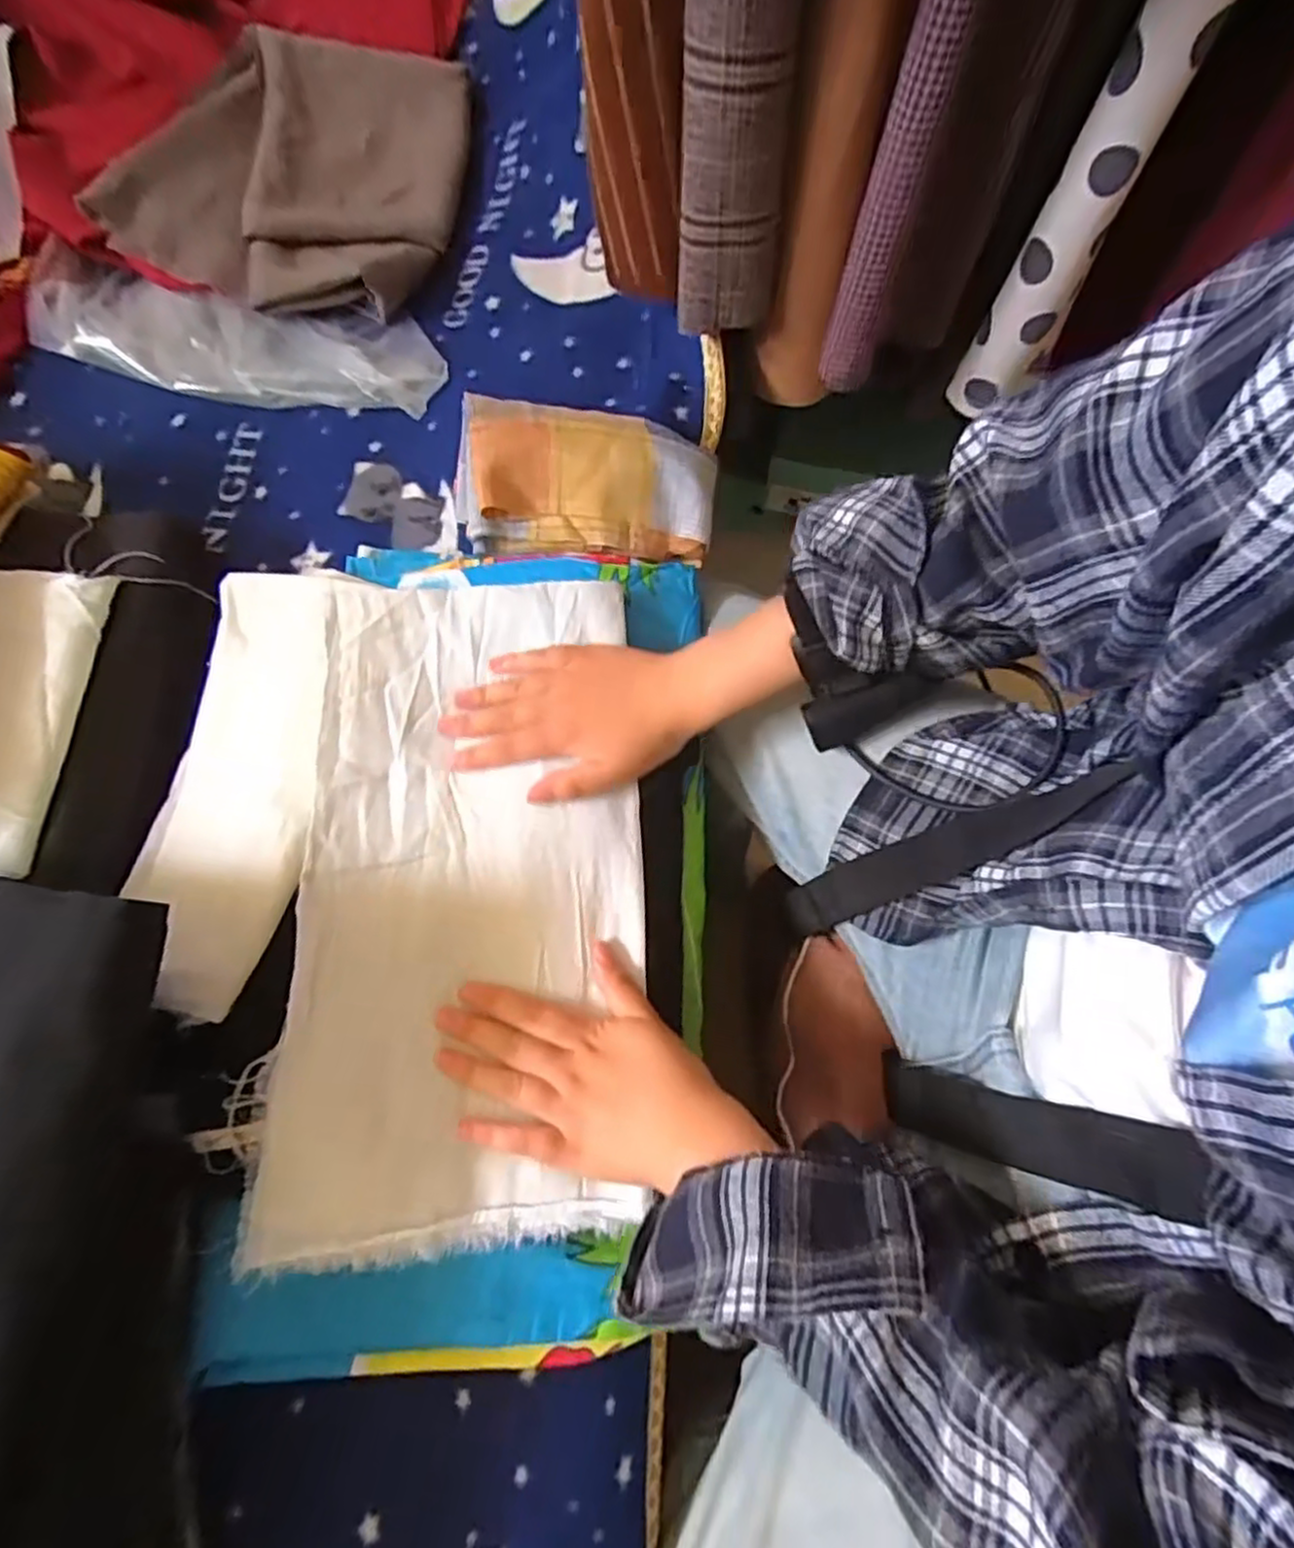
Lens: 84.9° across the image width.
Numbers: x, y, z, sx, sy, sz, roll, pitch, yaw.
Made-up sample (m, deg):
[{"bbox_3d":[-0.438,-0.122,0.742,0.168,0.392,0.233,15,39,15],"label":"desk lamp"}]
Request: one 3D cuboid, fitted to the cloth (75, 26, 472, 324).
[{"bbox_3d":[-0.283,-0.513,0.600,0.237,0.061,0.294,13,70,5],"label":"cloth"}]

